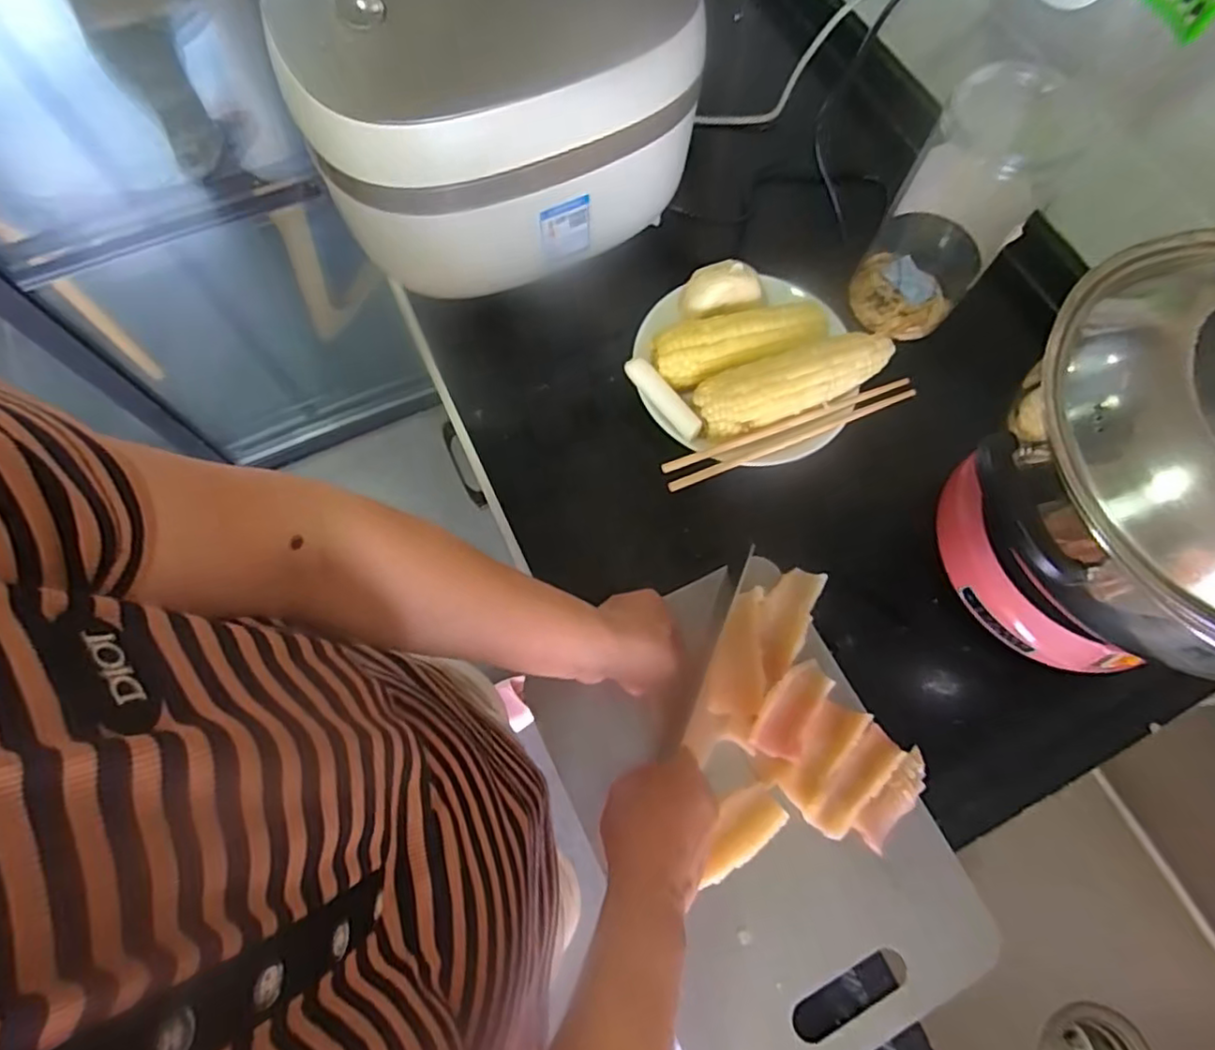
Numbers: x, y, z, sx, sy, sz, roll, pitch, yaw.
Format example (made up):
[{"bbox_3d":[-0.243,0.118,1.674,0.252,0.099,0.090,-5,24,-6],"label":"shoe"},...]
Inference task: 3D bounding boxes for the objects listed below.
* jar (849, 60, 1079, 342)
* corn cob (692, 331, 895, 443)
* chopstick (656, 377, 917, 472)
[{"bbox_3d":[0.287,-0.257,0.523,0.090,0.189,0.091,1,70,-1],"label":"jar"},{"bbox_3d":[0.155,-0.122,0.524,0.161,0.041,0.051,-18,71,-8],"label":"corn cob"},{"bbox_3d":[0.153,-0.086,0.528,0.227,0.008,0.010,-20,71,-9],"label":"chopstick"}]

